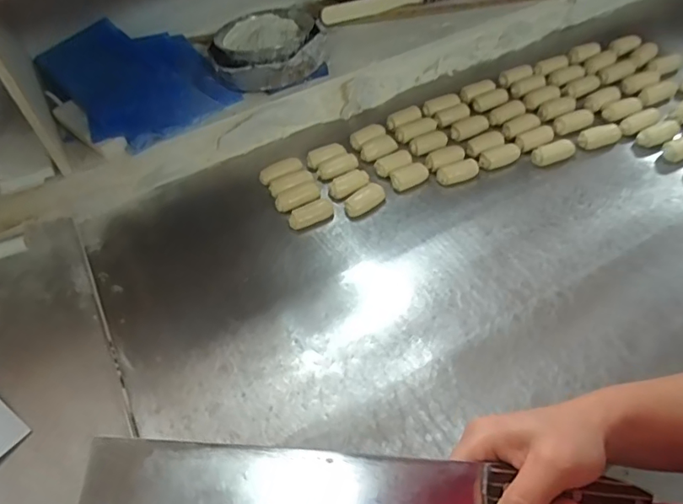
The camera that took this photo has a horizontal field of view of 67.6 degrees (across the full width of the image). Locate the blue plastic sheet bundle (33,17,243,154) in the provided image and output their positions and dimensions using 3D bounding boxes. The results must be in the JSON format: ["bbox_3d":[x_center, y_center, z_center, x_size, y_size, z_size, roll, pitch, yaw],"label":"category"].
[{"bbox_3d":[-0.376,-0.329,0.949,0.279,0.114,0.260,-32,54,-20],"label":"blue plastic sheet bundle"}]

